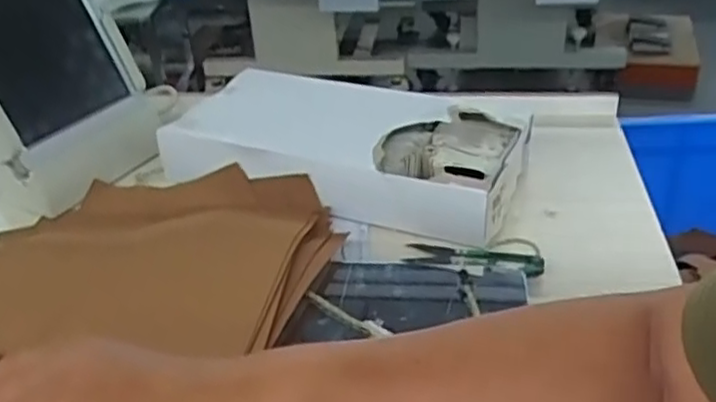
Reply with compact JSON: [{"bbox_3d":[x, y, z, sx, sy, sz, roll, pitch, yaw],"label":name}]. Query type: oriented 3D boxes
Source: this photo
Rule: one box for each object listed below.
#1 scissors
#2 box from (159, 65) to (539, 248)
[{"bbox_3d":[0.087,0.045,0.530,0.103,0.014,0.030,7,34,16],"label":"scissors"},{"bbox_3d":[-0.009,-0.056,0.643,0.310,0.053,0.162,12,35,22],"label":"box"}]

